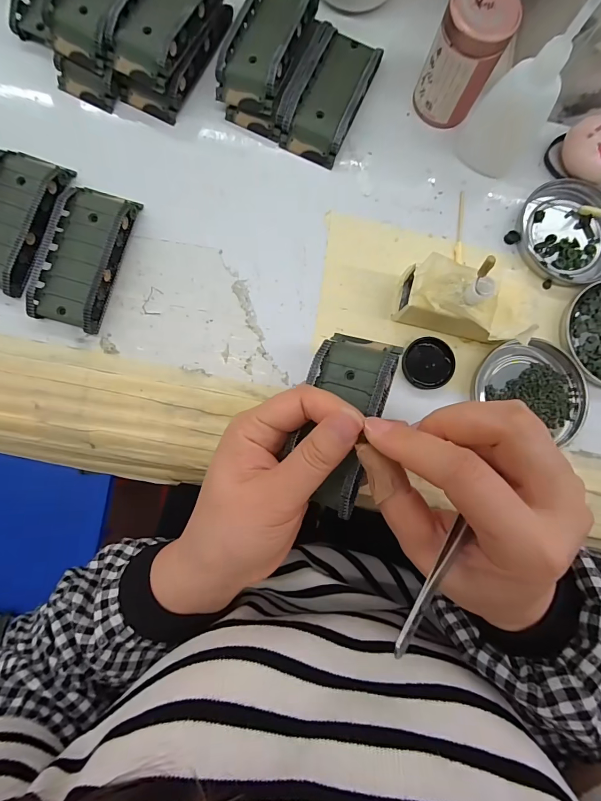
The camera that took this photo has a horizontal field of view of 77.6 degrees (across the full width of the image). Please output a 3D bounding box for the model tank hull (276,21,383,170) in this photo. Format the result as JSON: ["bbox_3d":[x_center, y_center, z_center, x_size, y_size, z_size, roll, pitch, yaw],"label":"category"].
[{"bbox_3d":[0.021,-0.225,0.272,0.049,0.018,0.095,25,83,0],"label":"model tank hull"}]

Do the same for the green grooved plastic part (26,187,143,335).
[{"bbox_3d":[-0.145,-0.097,0.249,0.044,0.018,0.095,17,83,-2],"label":"green grooved plastic part"}]

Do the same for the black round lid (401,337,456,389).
[{"bbox_3d":[0.090,-0.027,0.262,0.035,0.006,0.036,0,83,-4],"label":"black round lid"}]

